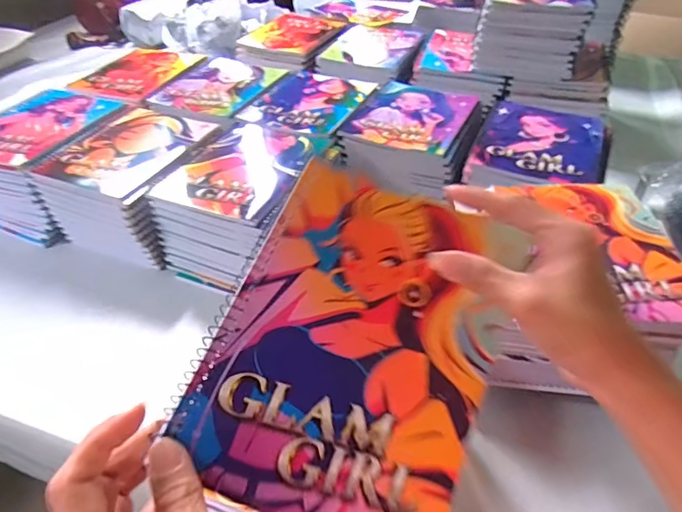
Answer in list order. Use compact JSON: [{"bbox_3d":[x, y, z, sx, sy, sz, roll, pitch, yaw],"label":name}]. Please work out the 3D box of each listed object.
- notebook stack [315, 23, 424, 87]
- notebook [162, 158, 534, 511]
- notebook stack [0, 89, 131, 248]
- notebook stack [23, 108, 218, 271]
[{"bbox_3d":[0.069,-0.395,0.927,0.160,0.033,0.216,20,46,23],"label":"notebook stack"},{"bbox_3d":[0.014,0.044,0.270,0.149,0.010,0.201,27,65,-3],"label":"notebook"},{"bbox_3d":[-0.423,-0.138,0.703,0.155,0.110,0.215,10,43,14],"label":"notebook stack"},{"bbox_3d":[-0.273,-0.103,0.663,0.169,0.106,0.201,13,44,17],"label":"notebook stack"}]

